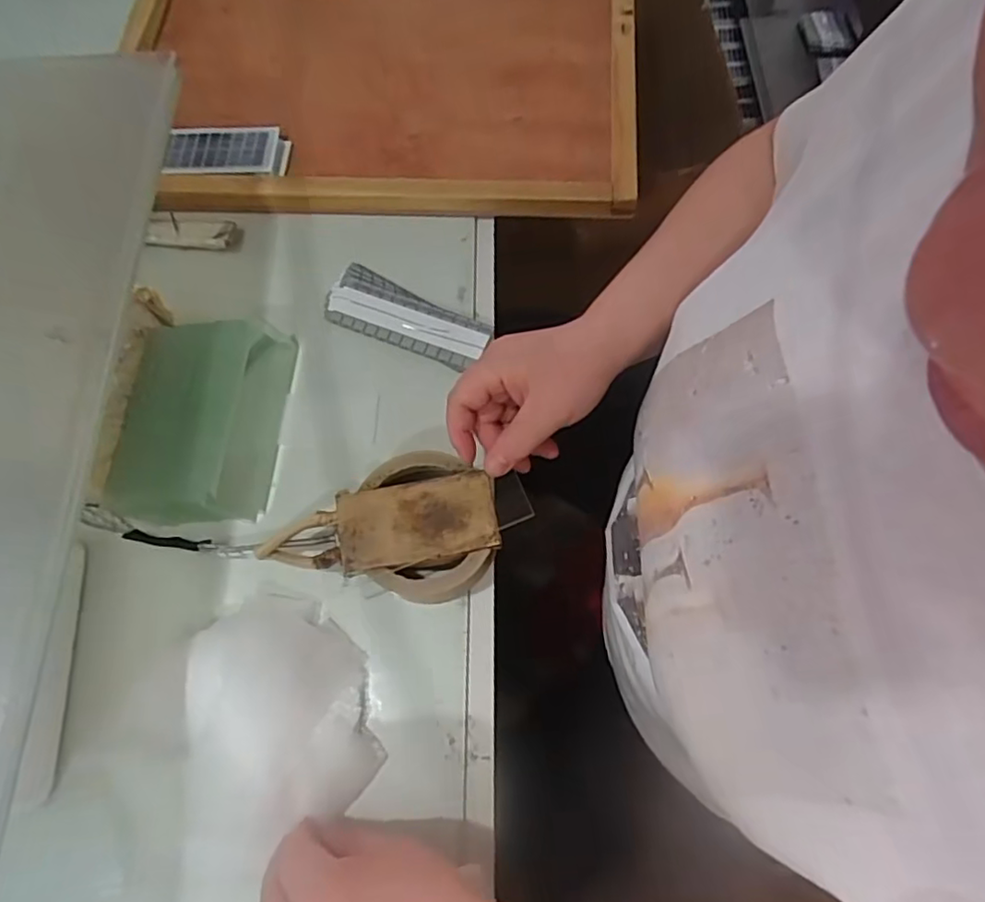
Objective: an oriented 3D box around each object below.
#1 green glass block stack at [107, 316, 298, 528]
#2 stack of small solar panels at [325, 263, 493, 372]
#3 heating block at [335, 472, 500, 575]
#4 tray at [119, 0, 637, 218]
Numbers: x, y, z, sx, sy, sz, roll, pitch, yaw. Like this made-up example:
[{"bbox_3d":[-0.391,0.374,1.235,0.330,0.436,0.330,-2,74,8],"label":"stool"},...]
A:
[{"bbox_3d":[-0.208,-0.028,0.446,0.094,0.042,0.158,3,68,5],"label":"green glass block stack"},{"bbox_3d":[-0.068,-0.106,0.492,0.134,0.016,0.052,20,70,11],"label":"stack of small solar panels"},{"bbox_3d":[-0.048,0.044,0.394,0.100,0.004,0.053,-8,70,0],"label":"heating block"},{"bbox_3d":[-0.111,-0.353,0.573,0.469,0.029,0.306,2,68,4],"label":"tray"}]

